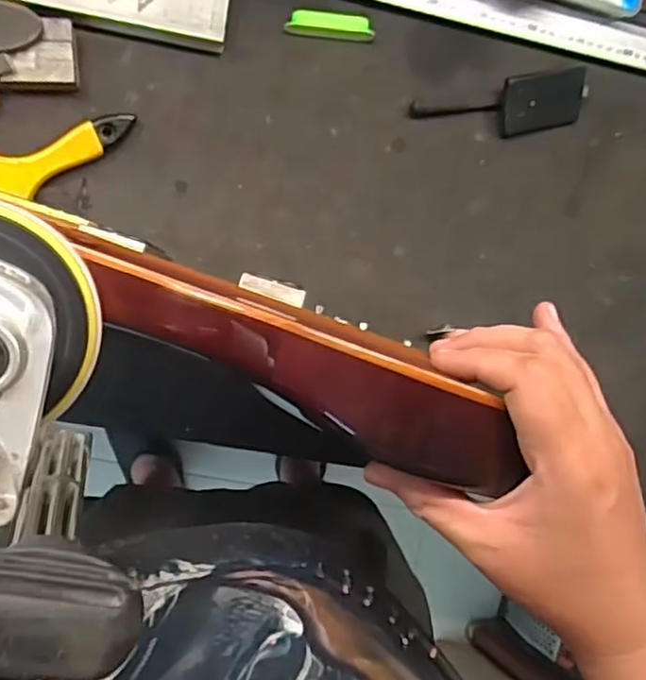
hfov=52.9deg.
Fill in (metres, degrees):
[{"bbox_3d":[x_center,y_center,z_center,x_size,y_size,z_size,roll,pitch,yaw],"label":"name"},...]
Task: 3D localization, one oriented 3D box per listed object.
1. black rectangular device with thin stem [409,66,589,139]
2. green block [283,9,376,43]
[{"bbox_3d":[0.170,-0.217,0.611,0.171,0.036,0.049,-14,95,-9],"label":"black rectangular device with thin stem"},{"bbox_3d":[0.007,-0.285,0.589,0.081,0.010,0.021,-1,94,-9],"label":"green block"}]

